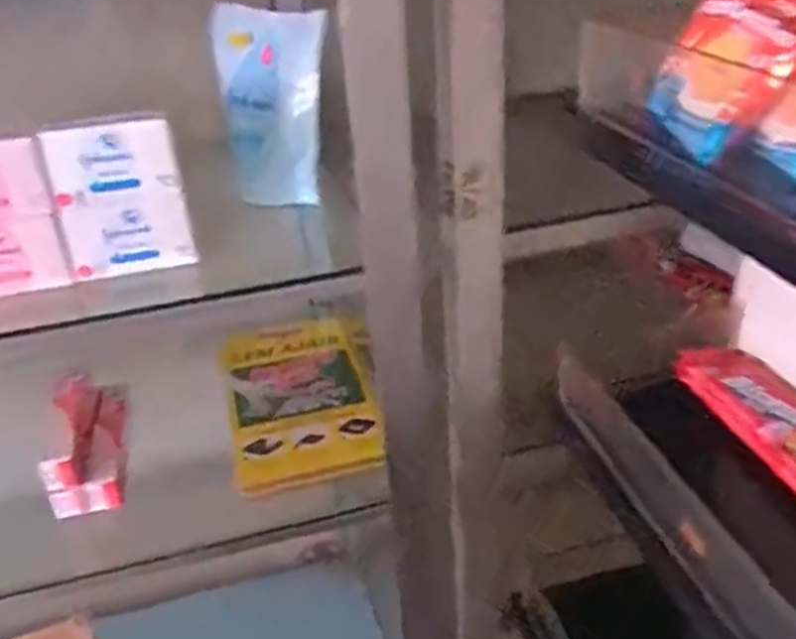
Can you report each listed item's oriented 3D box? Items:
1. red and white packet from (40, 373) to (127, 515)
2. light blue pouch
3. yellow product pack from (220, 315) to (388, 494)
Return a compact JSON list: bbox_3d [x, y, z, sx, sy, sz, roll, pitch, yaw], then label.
[{"bbox_3d":[-0.289,0.109,0.734,0.058,0.065,0.163,-11,30,-10],"label":"red and white packet"},{"bbox_3d":[-0.113,-0.178,0.665,0.091,0.160,0.037,4,21,0],"label":"light blue pouch"},{"bbox_3d":[-0.096,0.070,0.783,0.146,0.047,0.236,-10,30,-10],"label":"yellow product pack"}]

